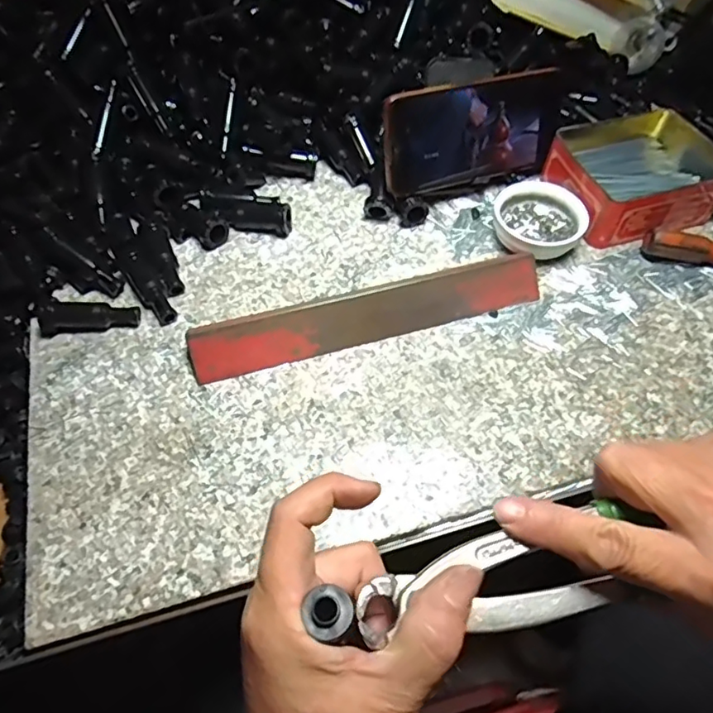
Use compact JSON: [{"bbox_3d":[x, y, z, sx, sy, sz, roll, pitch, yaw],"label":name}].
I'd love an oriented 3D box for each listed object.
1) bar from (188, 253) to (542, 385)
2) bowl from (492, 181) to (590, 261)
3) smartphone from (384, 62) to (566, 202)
[{"bbox_3d":[0.013,-0.030,0.405,0.255,0.024,0.029,-14,57,-10],"label":"bar"},{"bbox_3d":[0.145,-0.109,0.459,0.067,0.026,0.077,-17,58,-12],"label":"bowl"},{"bbox_3d":[0.100,-0.185,0.470,0.165,0.080,0.010,-16,35,-17],"label":"smartphone"}]

